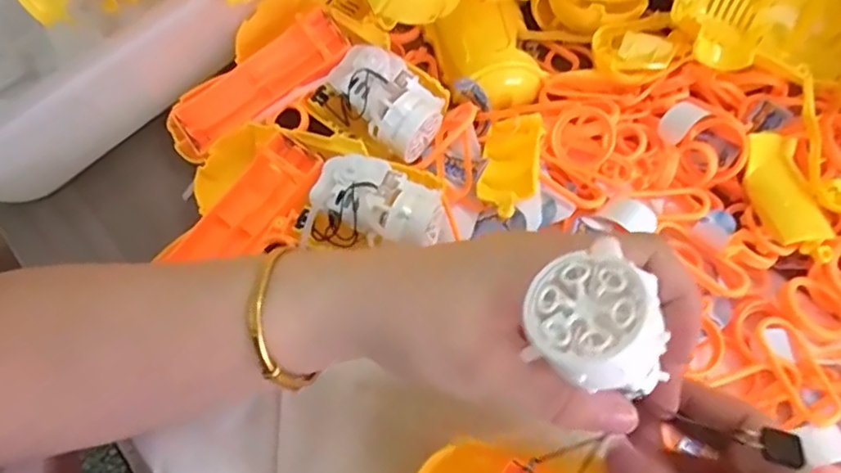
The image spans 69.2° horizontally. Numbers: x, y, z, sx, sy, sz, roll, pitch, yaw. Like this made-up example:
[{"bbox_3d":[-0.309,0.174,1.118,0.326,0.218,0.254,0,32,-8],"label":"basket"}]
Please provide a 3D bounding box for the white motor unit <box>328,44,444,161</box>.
[{"bbox_3d":[-0.019,-0.077,0.351,0.041,0.034,0.066,-41,69,-17],"label":"white motor unit"}]

